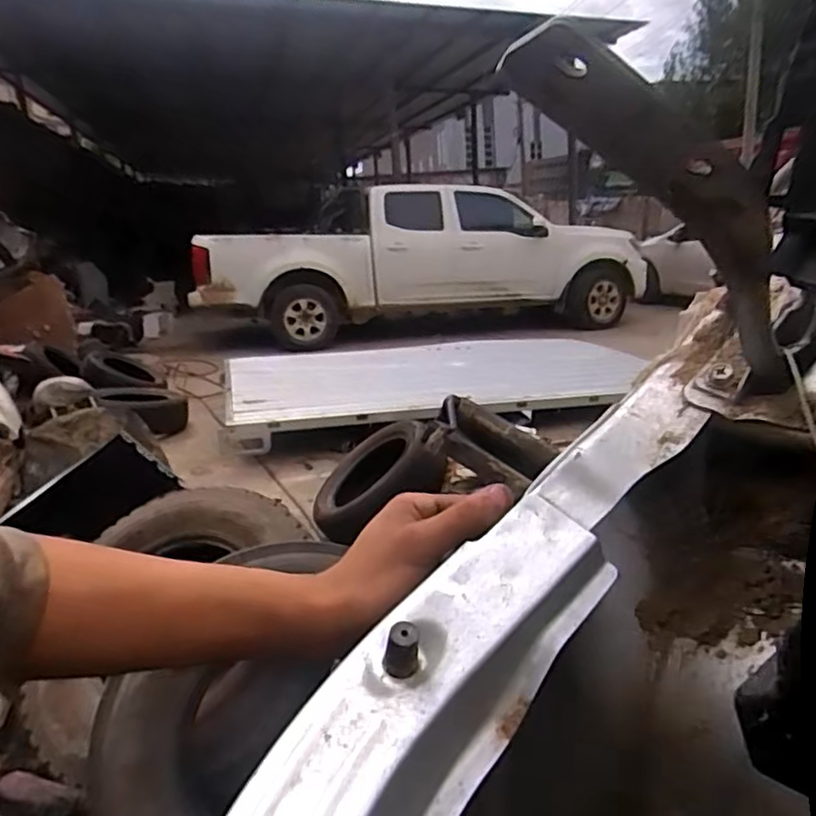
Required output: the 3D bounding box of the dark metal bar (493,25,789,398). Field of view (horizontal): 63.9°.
[{"bbox_3d":[0.108,-0.069,0.248,0.187,0.034,0.037,36,-4,-29],"label":"dark metal bar"}]

